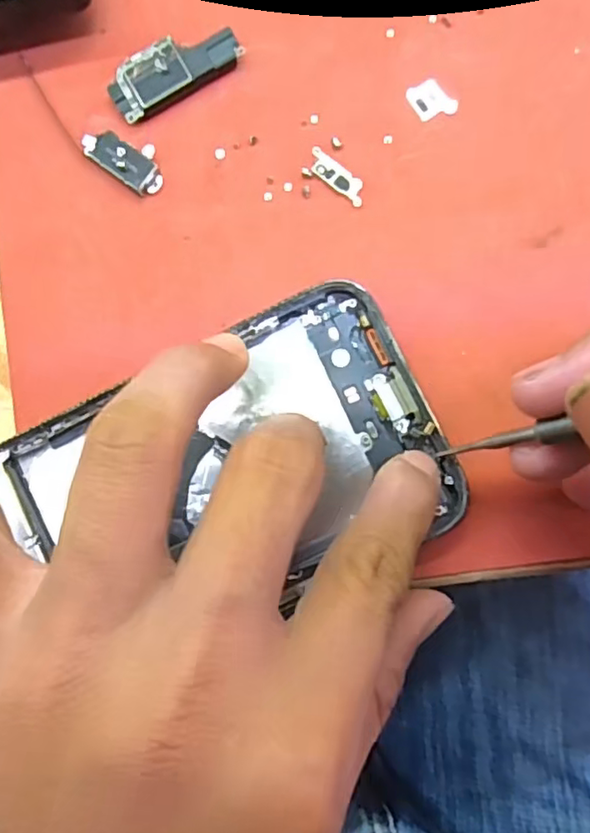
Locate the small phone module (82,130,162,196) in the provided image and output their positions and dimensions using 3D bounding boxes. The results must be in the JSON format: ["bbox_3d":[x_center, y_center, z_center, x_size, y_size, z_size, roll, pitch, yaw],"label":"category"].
[{"bbox_3d":[-0.051,-0.078,0.179,0.027,0.005,0.013,35,90,5],"label":"small phone module"}]

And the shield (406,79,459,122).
[{"bbox_3d":[0.040,-0.093,0.175,0.011,0.004,0.013,-37,85,1],"label":"shield"}]

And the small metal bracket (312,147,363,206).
[{"bbox_3d":[0.013,-0.071,0.176,0.021,0.004,0.007,40,90,5],"label":"small metal bracket"}]

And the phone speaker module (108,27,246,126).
[{"bbox_3d":[-0.036,-0.103,0.179,0.040,0.004,0.018,-32,86,2],"label":"phone speaker module"}]

